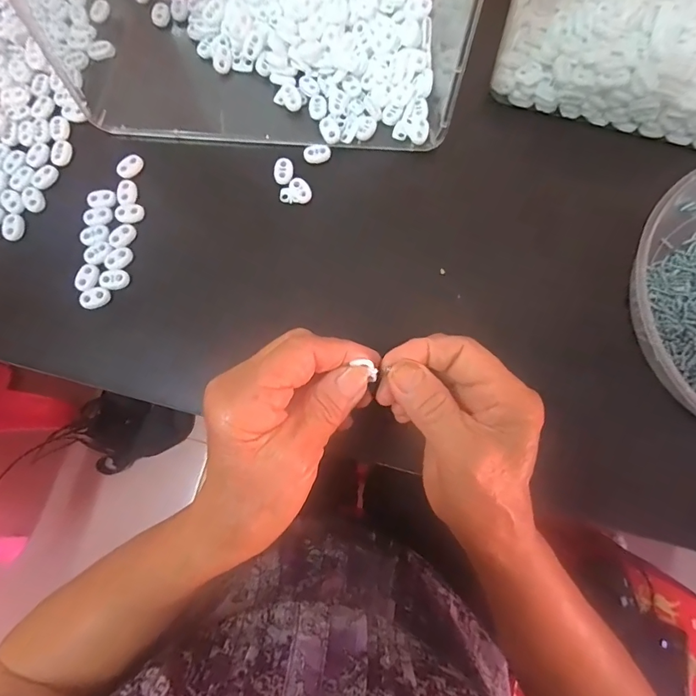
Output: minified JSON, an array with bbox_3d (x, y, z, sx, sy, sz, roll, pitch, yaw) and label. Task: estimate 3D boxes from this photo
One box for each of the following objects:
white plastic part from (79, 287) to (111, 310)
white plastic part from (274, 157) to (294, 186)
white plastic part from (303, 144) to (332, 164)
[{"bbox_3d":[-0.198,-0.039,0.333,0.021,0.006,0.014,-32,81,-7],"label":"white plastic part"},{"bbox_3d":[-0.054,-0.148,0.355,0.015,0.004,0.024,-1,78,-1],"label":"white plastic part"},{"bbox_3d":[-0.026,-0.164,0.359,0.023,0.006,0.013,-5,79,-2],"label":"white plastic part"}]

